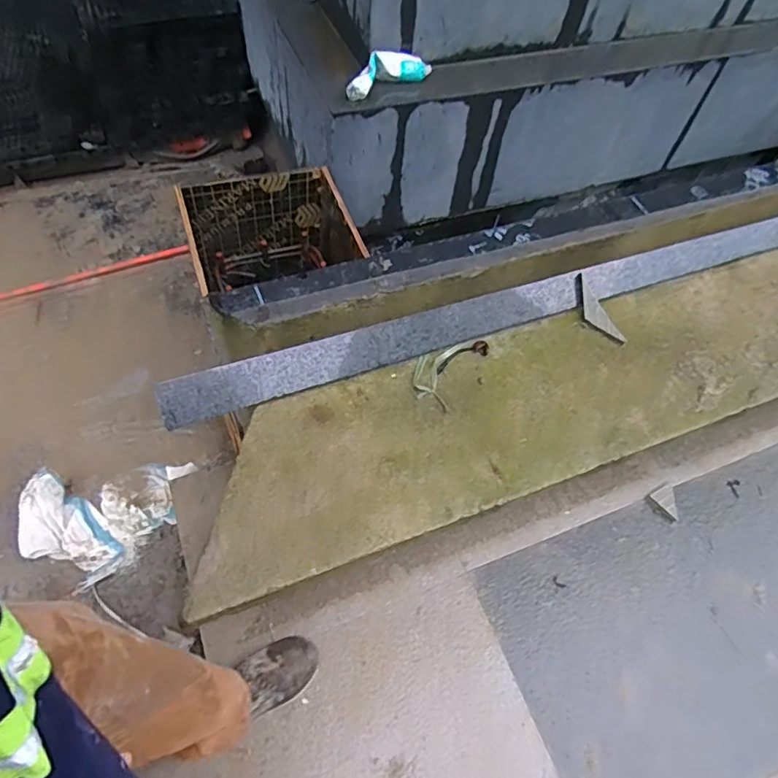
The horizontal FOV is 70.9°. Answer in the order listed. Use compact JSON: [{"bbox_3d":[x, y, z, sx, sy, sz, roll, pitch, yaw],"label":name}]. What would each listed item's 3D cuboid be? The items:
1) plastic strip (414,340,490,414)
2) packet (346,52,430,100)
[{"bbox_3d":[0.126,-0.048,1.179,0.109,0.025,0.200,31,60,15],"label":"plastic strip"},{"bbox_3d":[-0.009,-0.761,1.307,0.222,0.060,0.072,-28,63,-20],"label":"packet"}]

